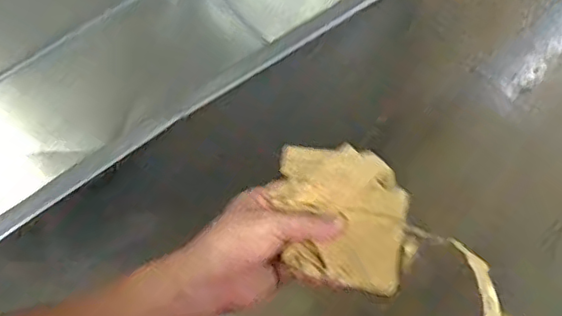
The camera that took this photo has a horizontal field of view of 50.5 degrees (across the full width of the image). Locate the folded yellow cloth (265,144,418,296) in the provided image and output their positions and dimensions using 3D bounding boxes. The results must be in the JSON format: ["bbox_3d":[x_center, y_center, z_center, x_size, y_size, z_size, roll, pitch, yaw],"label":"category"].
[{"bbox_3d":[0.051,0.048,0.499,0.121,0.030,0.113,13,68,7],"label":"folded yellow cloth"}]

